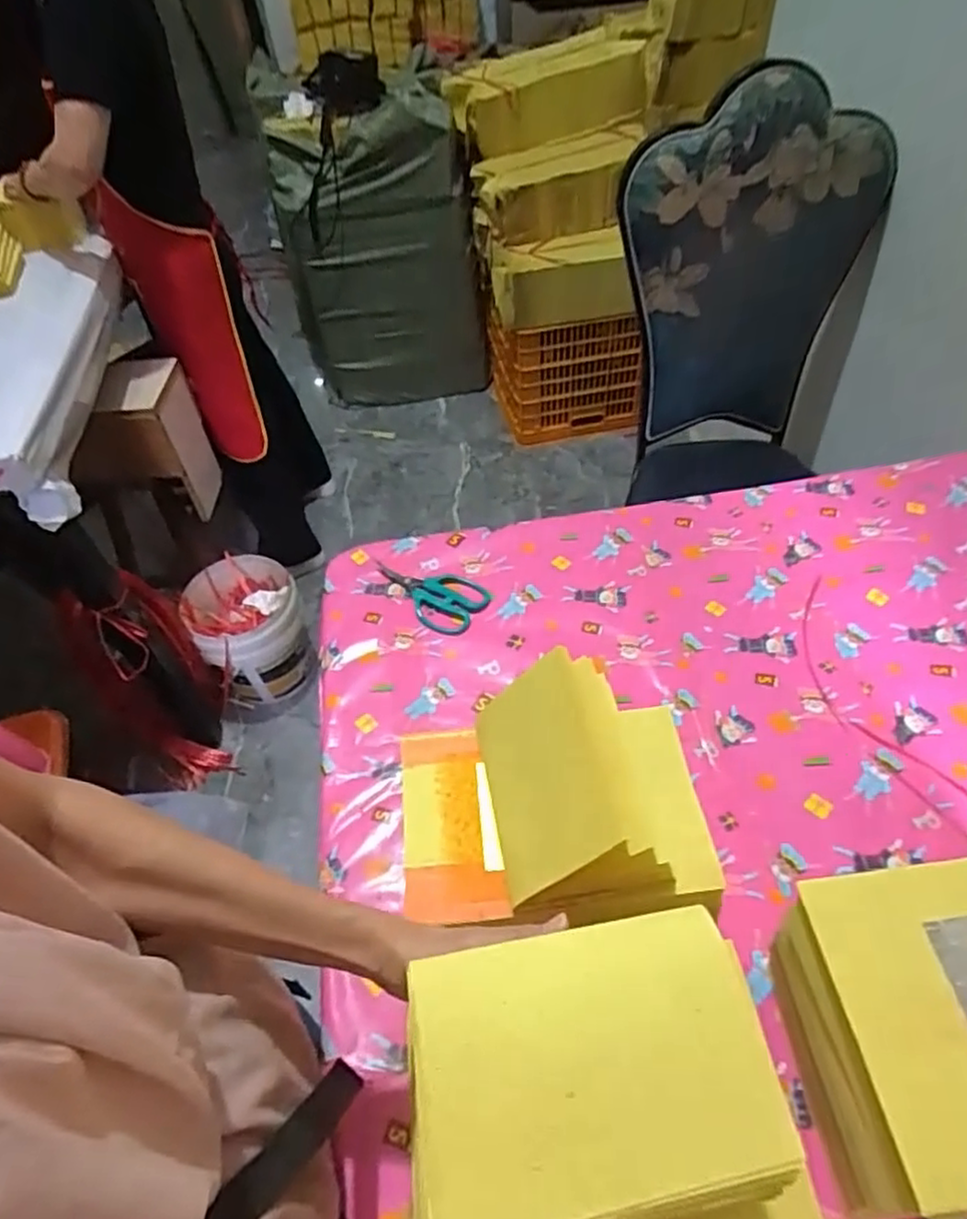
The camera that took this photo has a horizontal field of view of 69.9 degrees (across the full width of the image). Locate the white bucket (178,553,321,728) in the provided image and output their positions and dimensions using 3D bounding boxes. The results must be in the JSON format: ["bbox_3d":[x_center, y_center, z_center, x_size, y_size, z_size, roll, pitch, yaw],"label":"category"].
[{"bbox_3d":[-0.543,0.070,1.644,0.255,0.297,0.253,-3,50,3],"label":"white bucket"}]

